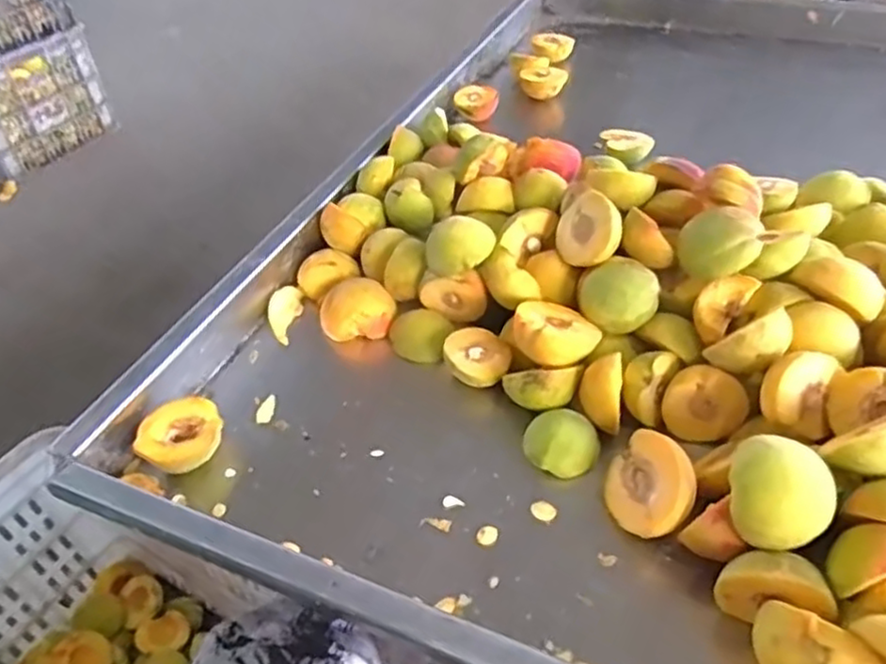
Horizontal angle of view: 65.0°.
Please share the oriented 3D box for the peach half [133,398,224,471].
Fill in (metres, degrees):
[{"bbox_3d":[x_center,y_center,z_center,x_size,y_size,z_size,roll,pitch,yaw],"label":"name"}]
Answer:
[{"bbox_3d":[-0.198,0.081,0.531,0.061,0.043,0.058,-27,47,-21],"label":"peach half"}]

